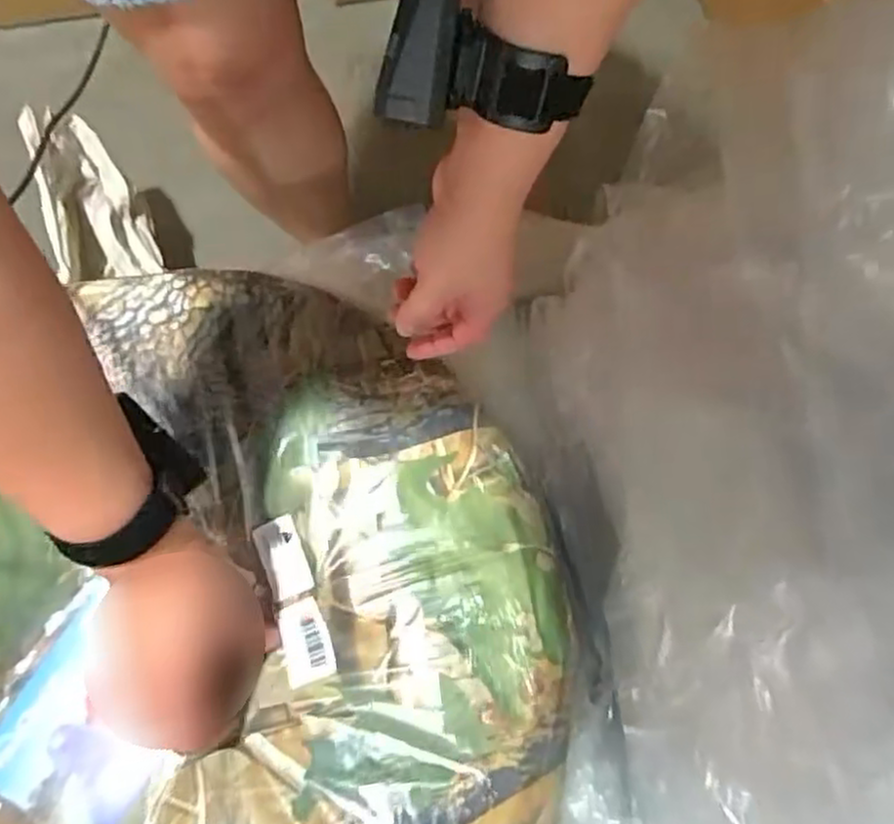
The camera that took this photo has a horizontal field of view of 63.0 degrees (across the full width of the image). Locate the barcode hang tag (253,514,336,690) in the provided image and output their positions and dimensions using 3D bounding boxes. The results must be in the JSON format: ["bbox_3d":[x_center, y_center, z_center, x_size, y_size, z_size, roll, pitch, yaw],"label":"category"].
[{"bbox_3d":[-0.097,0.118,0.461,0.031,0.005,0.102,-24,73,12],"label":"barcode hang tag"}]

